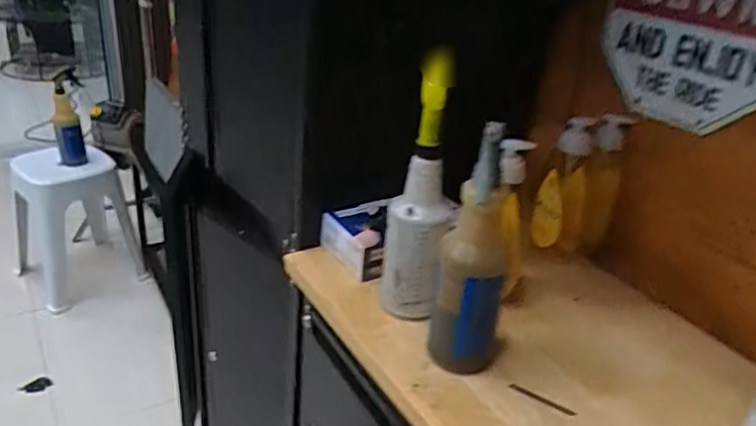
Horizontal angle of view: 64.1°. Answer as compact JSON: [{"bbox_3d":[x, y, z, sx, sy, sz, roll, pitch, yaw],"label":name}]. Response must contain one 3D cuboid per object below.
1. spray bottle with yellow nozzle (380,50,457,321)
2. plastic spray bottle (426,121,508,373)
[{"bbox_3d":[0.055,-0.016,0.761,0.078,0.344,0.102,7,28,3],"label":"spray bottle with yellow nozzle"},{"bbox_3d":[0.114,0.050,0.697,0.088,0.307,0.090,9,28,7],"label":"plastic spray bottle"}]

